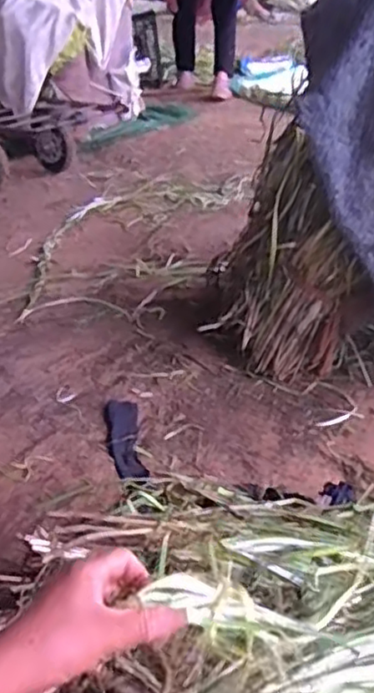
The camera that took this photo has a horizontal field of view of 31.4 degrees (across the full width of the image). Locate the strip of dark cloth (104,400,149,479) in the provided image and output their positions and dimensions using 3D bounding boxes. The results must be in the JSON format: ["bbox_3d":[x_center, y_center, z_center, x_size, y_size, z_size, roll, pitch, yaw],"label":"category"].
[{"bbox_3d":[-0.110,0.163,1.181,0.059,0.015,0.210,-7,37,-7],"label":"strip of dark cloth"}]

